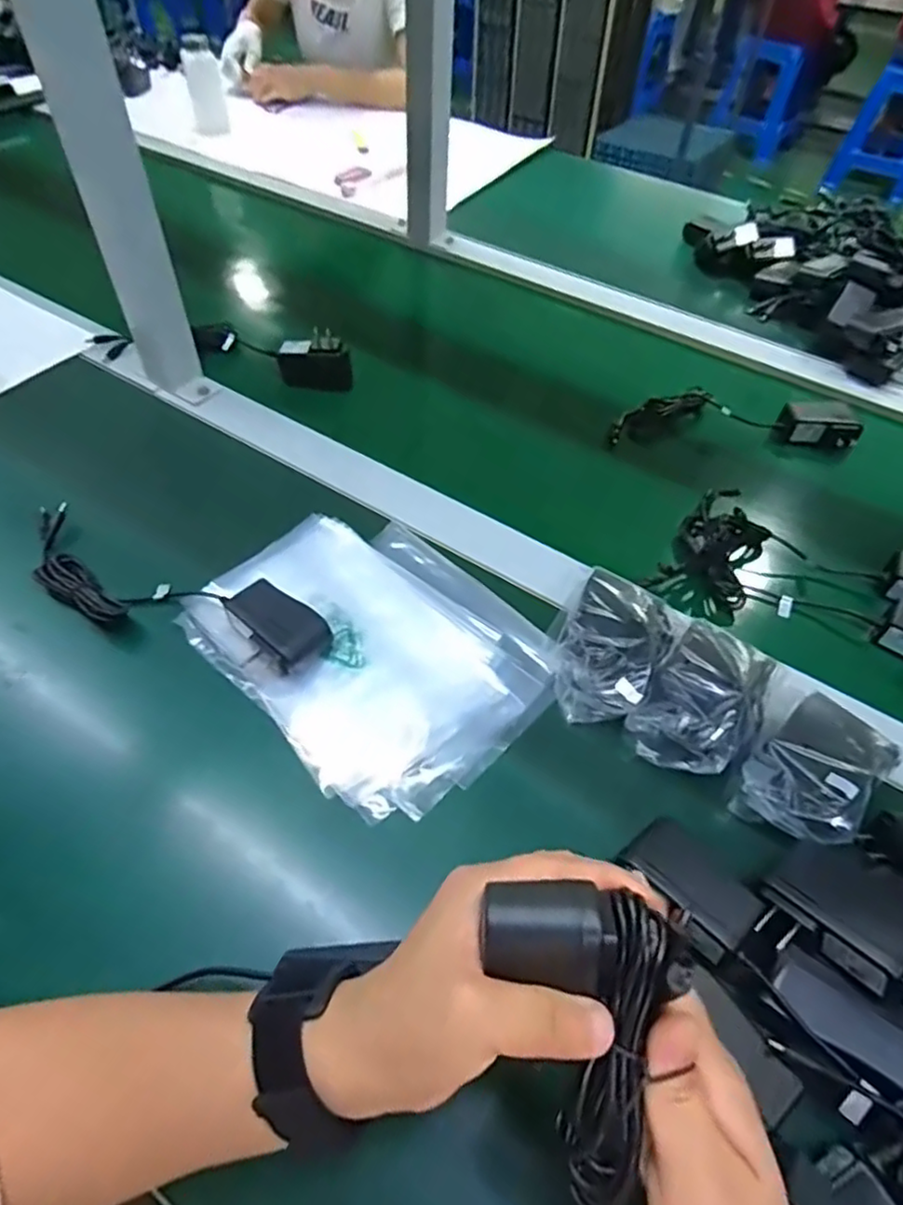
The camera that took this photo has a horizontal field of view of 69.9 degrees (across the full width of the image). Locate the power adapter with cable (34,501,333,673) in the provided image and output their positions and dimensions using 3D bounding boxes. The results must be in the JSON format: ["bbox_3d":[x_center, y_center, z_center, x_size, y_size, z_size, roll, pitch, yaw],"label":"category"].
[{"bbox_3d":[-0.213,-0.003,0.473,0.258,0.026,0.073,20,55,14],"label":"power adapter with cable"}]

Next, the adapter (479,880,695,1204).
[{"bbox_3d":[0.046,0.147,0.219,0.069,0.044,0.087,3,53,2],"label":"adapter"}]

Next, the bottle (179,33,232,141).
[{"bbox_3d":[-0.408,-0.854,1.072,0.063,0.120,0.066,-11,53,-11],"label":"bottle"}]

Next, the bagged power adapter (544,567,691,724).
[{"bbox_3d":[0.112,0.027,0.457,0.076,0.038,0.113,30,56,20],"label":"bagged power adapter"}]

